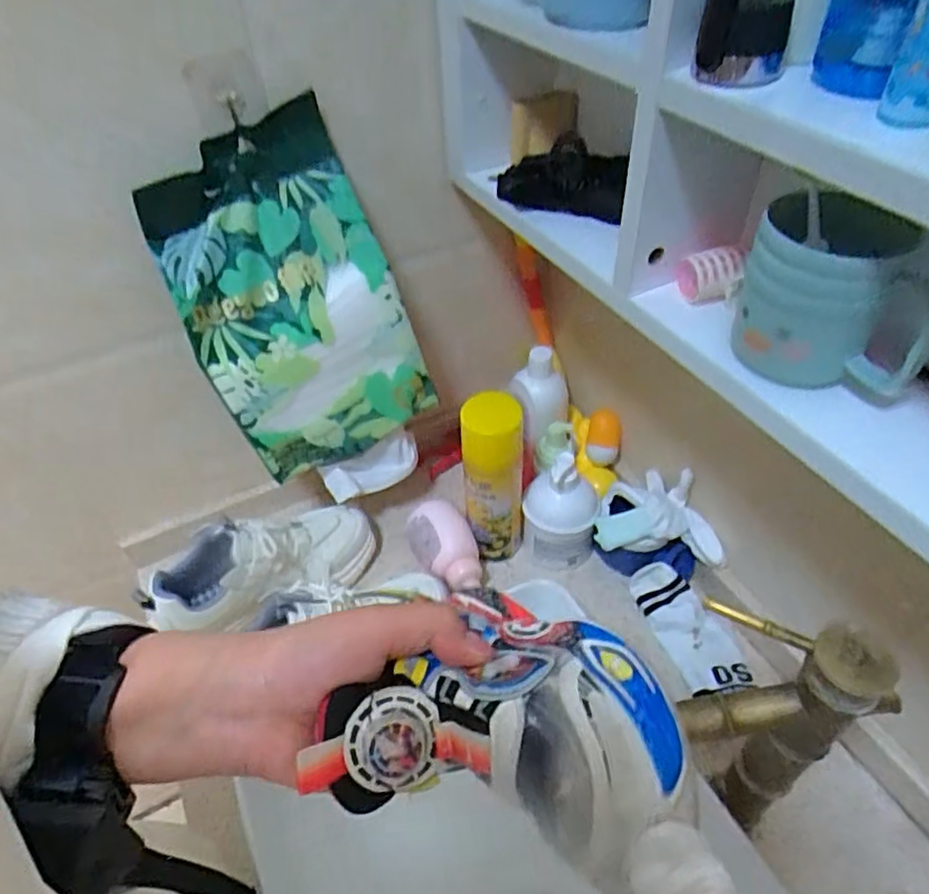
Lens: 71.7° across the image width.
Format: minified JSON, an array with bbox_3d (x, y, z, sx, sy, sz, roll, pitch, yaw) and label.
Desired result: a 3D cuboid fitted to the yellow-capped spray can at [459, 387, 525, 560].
[{"bbox_3d":[0.031,0.039,0.712,0.061,0.229,0.047,-4,46,1],"label":"yellow-capped spray can"}]

